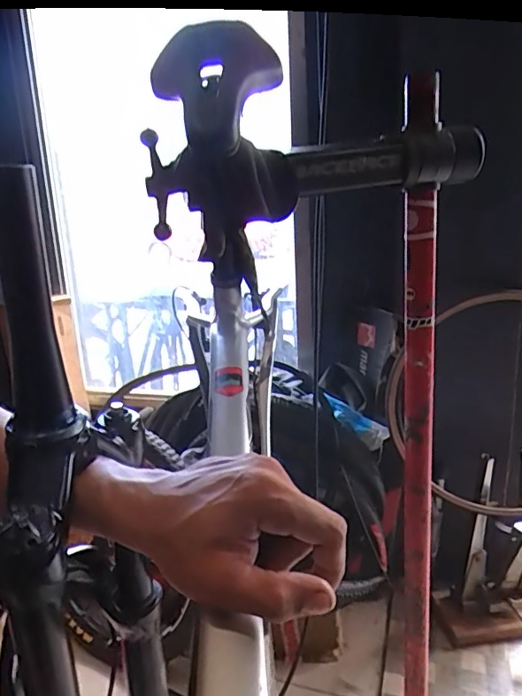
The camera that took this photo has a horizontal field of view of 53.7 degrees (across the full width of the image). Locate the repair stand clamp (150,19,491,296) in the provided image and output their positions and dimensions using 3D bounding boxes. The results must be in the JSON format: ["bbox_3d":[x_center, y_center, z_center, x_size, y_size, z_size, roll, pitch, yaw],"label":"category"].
[{"bbox_3d":[0.078,-0.219,0.611,0.377,0.240,0.165,-13,18,-33],"label":"repair stand clamp"}]

